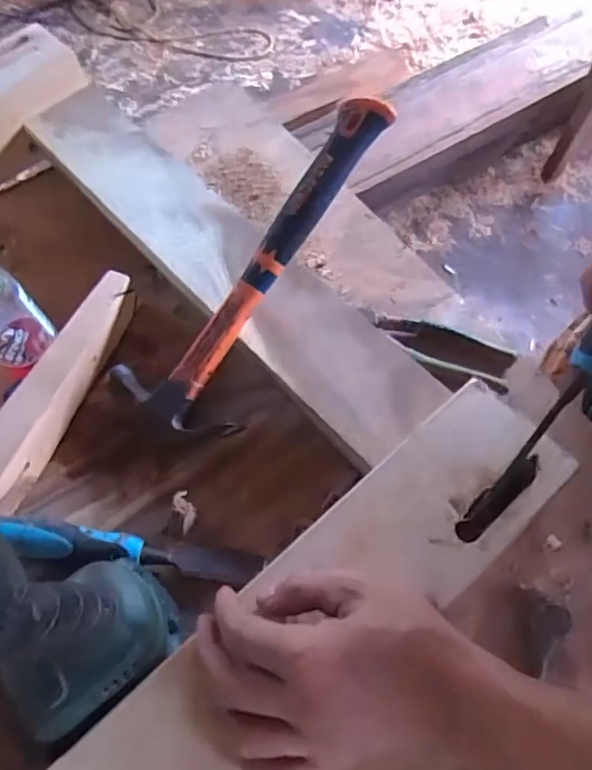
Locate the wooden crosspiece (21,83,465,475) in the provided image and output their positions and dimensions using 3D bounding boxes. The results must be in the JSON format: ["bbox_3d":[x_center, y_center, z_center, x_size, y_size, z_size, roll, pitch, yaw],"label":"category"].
[{"bbox_3d":[-0.087,-0.141,0.521,0.089,0.026,0.532,-39,67,-15],"label":"wooden crosspiece"}]

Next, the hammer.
[{"bbox_3d":[-0.031,-0.098,0.459,0.099,0.037,0.313,42,101,24],"label":"hammer"}]

